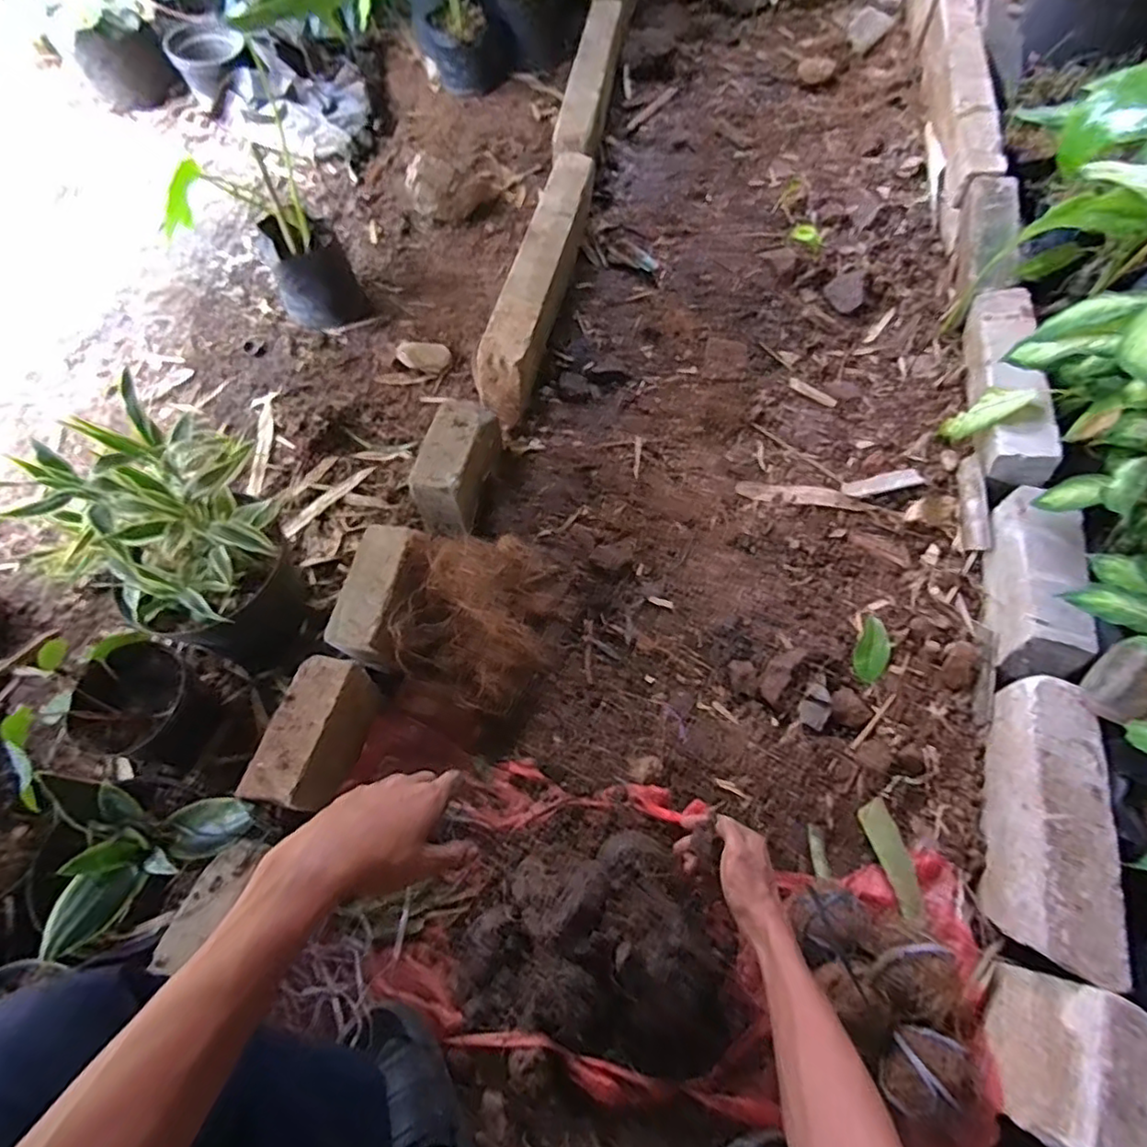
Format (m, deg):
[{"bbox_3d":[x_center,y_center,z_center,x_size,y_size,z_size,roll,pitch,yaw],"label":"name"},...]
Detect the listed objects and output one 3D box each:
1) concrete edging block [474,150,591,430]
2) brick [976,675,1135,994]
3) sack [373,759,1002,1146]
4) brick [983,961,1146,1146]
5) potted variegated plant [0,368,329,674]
[{"bbox_3d":[-0.057,-0.540,1.163,0.087,0.148,0.584,12,66,9],"label":"concrete edging block"},{"bbox_3d":[0.539,0.278,0.708,0.076,0.116,0.307,13,66,9],"label":"brick"},{"bbox_3d":[0.122,0.398,0.675,0.612,0.118,0.285,9,65,9],"label":"sack"},{"bbox_3d":[0.488,0.476,0.591,0.124,0.115,0.142,20,67,12],"label":"brick"},{"bbox_3d":[-0.461,-0.018,0.788,0.197,0.346,0.207,27,69,15],"label":"potted variegated plant"}]

